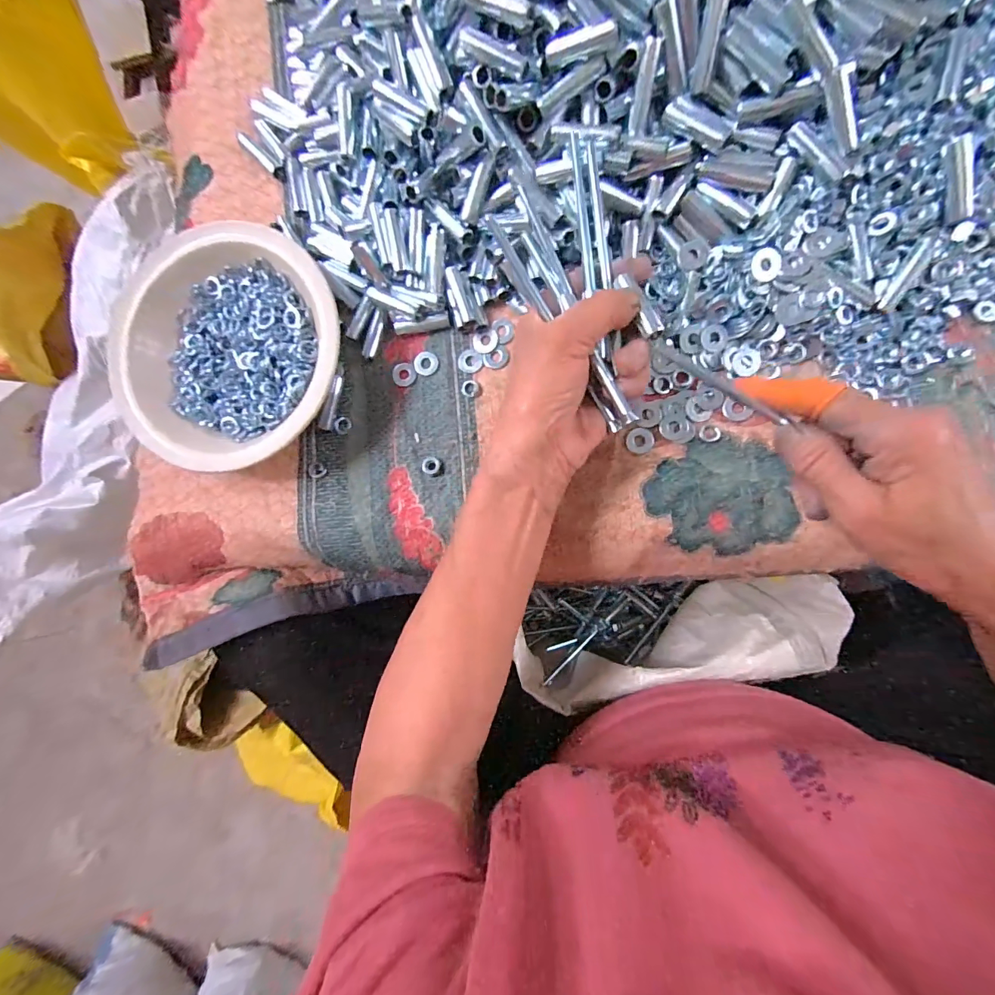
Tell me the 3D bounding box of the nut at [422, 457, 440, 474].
[{"bbox_3d":[-0.049,-0.024,0.326,0.013,0.006,0.013,0,88,9],"label":"nut"}]

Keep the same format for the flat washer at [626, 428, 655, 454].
[{"bbox_3d":[0.100,-0.040,0.308,0.018,0.004,0.018,-7,85,13],"label":"flat washer"}]

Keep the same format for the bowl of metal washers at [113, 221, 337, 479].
[{"bbox_3d":[-0.195,-0.110,0.319,0.173,0.056,0.162,0,88,9],"label":"bowl of metal washers"}]

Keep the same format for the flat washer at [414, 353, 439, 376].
[{"bbox_3d":[-0.055,-0.103,0.335,0.019,0.004,0.018,0,88,9],"label":"flat washer"}]

